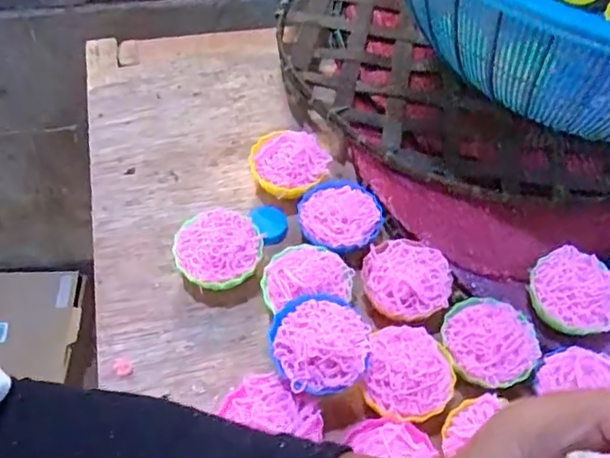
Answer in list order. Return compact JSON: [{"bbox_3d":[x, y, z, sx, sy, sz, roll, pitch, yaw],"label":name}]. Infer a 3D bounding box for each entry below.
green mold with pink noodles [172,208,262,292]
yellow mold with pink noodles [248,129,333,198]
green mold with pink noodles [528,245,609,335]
[{"bbox_3d":[-0.062,0.015,0.434,0.059,0.031,0.060,-2,53,-5],"label":"green mold with pink noodles"},{"bbox_3d":[-0.012,-0.052,0.483,0.060,0.028,0.058,2,53,-2],"label":"yellow mold with pink noodles"},{"bbox_3d":[0.186,0.043,0.411,0.062,0.024,0.055,22,55,13],"label":"green mold with pink noodles"}]

